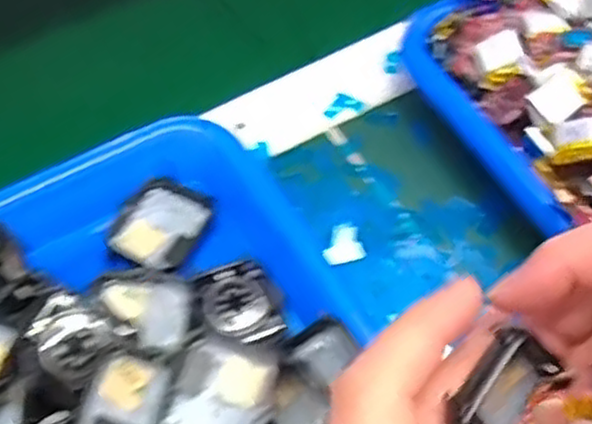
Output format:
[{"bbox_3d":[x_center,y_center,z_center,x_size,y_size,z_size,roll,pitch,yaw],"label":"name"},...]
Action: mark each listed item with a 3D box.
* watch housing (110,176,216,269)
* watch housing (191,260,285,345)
[{"bbox_3d":[-0.060,0.005,0.334,0.035,0.007,0.043,21,61,12],"label":"watch housing"},{"bbox_3d":[-0.023,0.038,0.312,0.031,0.008,0.039,-28,63,-16],"label":"watch housing"}]

